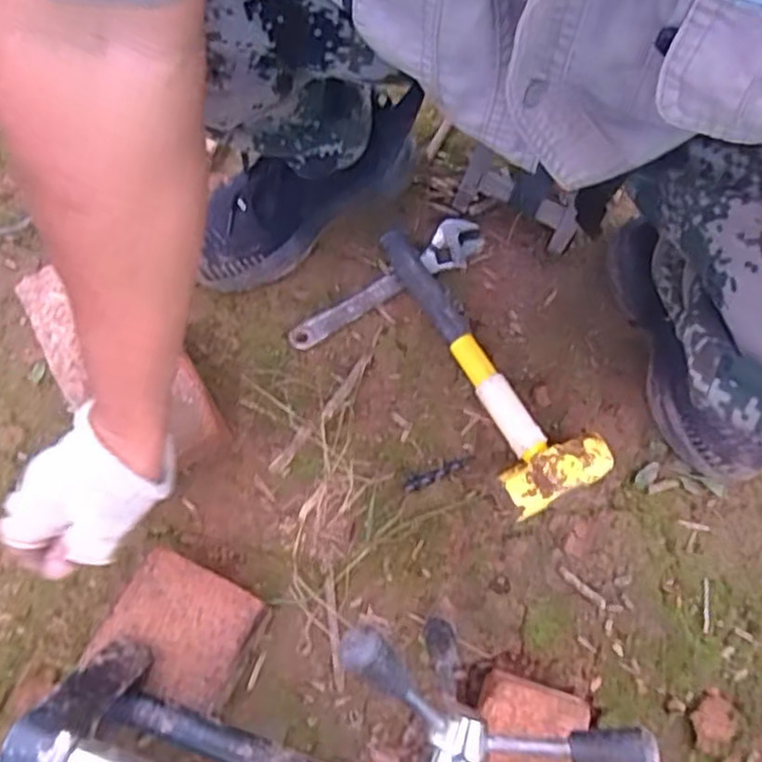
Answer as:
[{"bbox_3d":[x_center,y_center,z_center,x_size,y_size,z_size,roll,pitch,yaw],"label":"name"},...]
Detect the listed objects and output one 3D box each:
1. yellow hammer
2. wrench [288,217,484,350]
[{"bbox_3d":[0.107,-0.030,0.684,0.105,0.056,0.323,-21,70,-7],"label":"yellow hammer"},{"bbox_3d":[0.012,-0.101,0.736,0.242,0.015,0.052,-38,73,-13],"label":"wrench"}]

